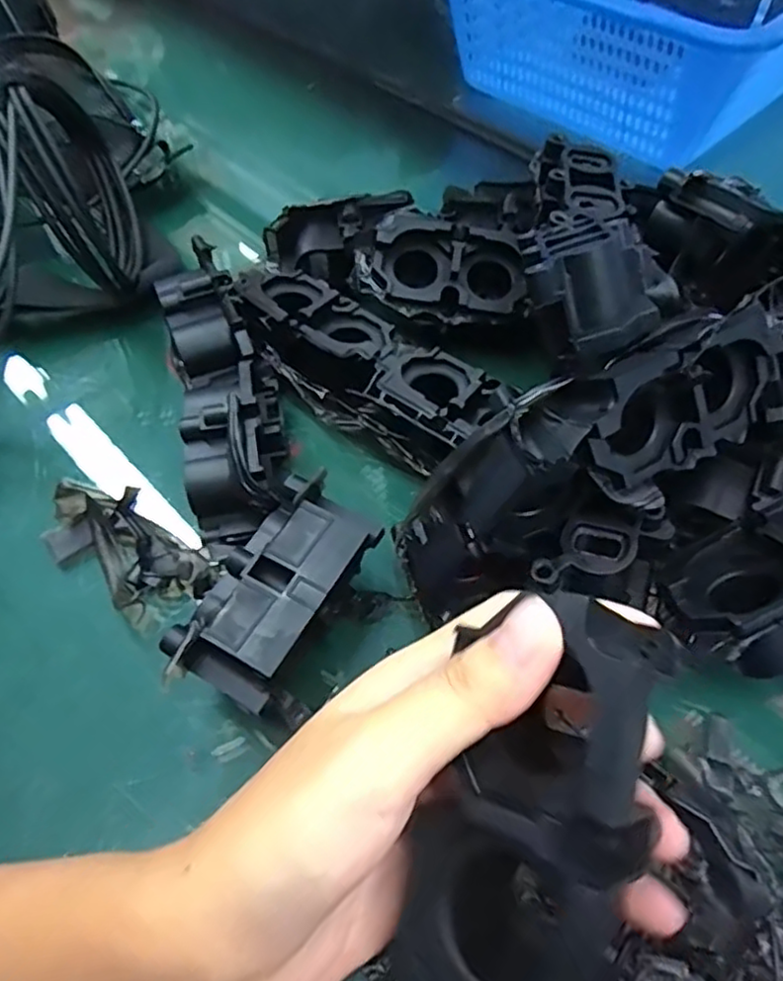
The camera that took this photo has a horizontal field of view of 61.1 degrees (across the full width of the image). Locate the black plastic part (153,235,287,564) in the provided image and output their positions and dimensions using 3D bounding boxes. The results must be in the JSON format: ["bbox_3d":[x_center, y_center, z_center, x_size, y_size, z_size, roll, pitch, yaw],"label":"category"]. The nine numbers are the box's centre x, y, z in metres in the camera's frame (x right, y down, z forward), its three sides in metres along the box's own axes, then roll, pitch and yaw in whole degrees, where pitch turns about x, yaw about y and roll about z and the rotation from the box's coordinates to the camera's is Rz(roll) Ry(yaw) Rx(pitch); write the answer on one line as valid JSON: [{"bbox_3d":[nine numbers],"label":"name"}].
[{"bbox_3d":[-0.097,-0.064,0.379,0.051,0.046,0.202,-14,57,-8],"label":"black plastic part"}]

